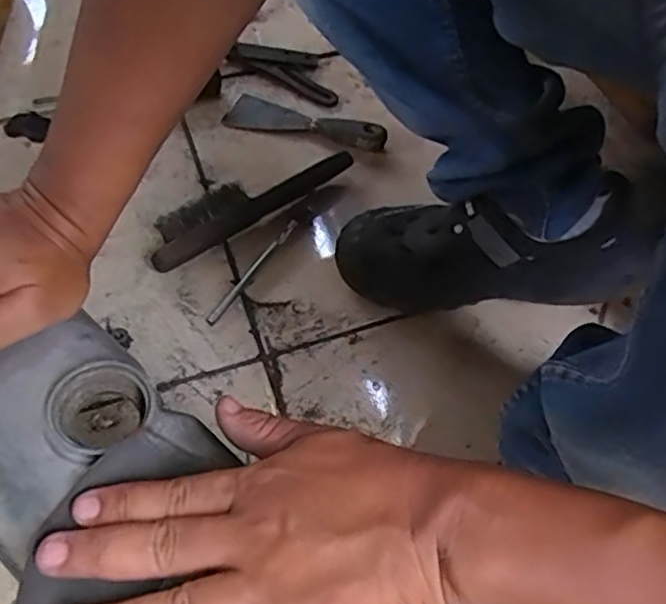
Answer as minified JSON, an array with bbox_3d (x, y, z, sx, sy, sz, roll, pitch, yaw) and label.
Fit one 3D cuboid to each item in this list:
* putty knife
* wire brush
[{"bbox_3d":[-0.032,-0.209,0.740,0.189,0.028,0.043,15,54,8],"label":"putty knife"},{"bbox_3d":[-0.085,-0.103,0.666,0.236,0.036,0.043,-30,61,-23],"label":"wire brush"}]

